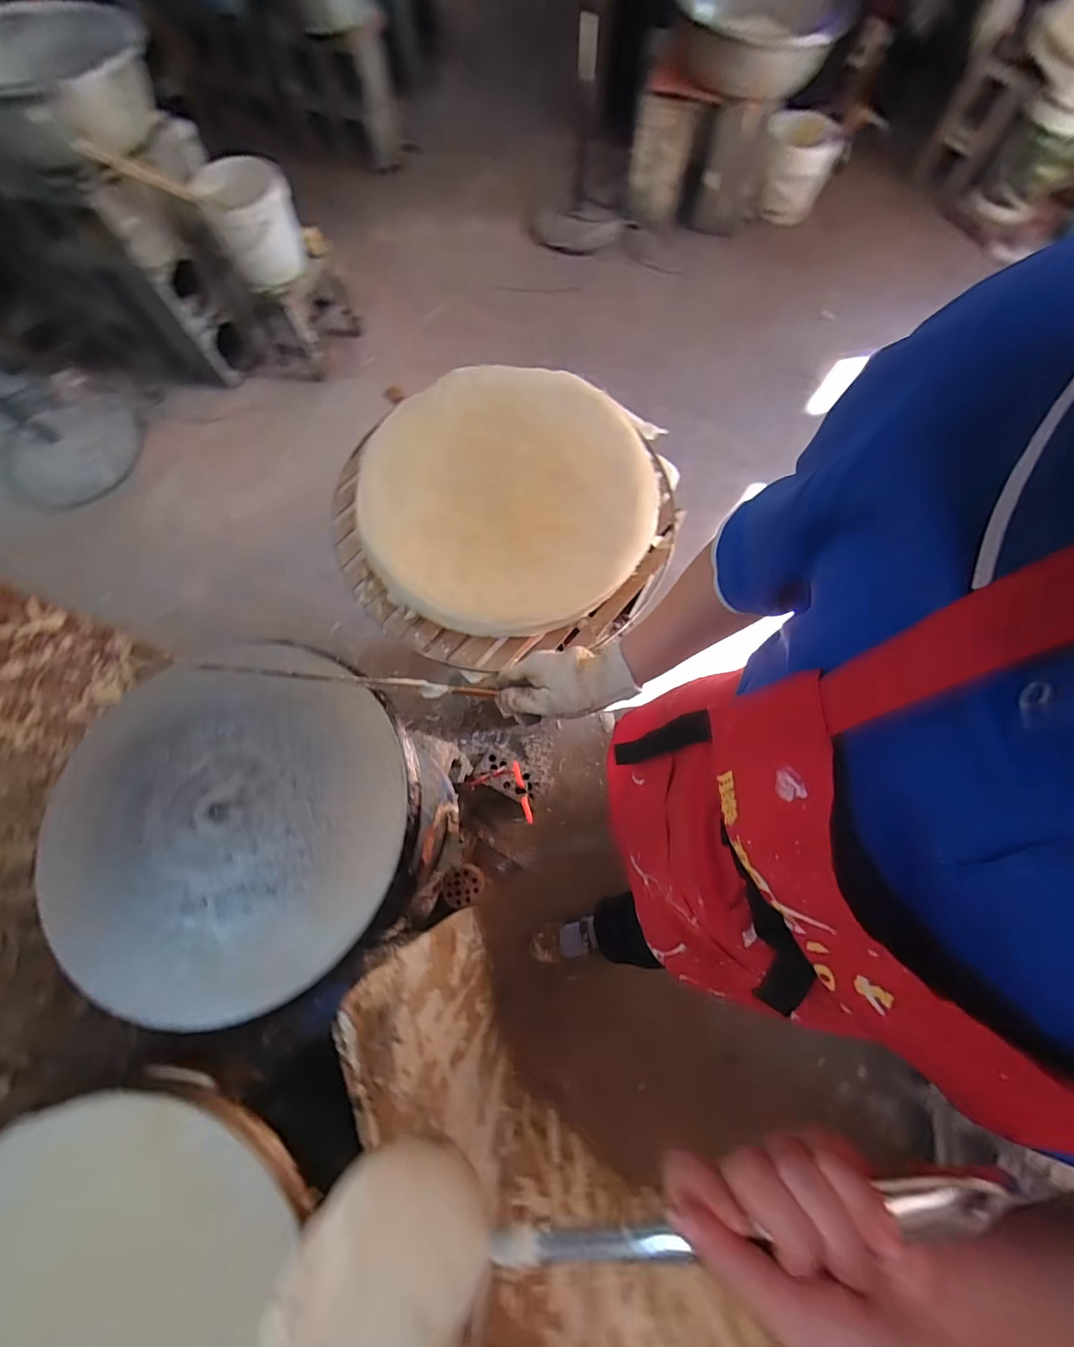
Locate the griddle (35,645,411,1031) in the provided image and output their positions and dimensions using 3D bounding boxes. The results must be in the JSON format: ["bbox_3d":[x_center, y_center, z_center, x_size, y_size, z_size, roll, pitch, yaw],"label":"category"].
[{"bbox_3d":[-0.329,0.148,0.525,0.368,0.018,0.360,0,71,1],"label":"griddle"}]

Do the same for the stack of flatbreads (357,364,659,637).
[{"bbox_3d":[-0.035,-0.244,0.661,0.385,0.061,0.393,5,72,3],"label":"stack of flatbreads"}]

